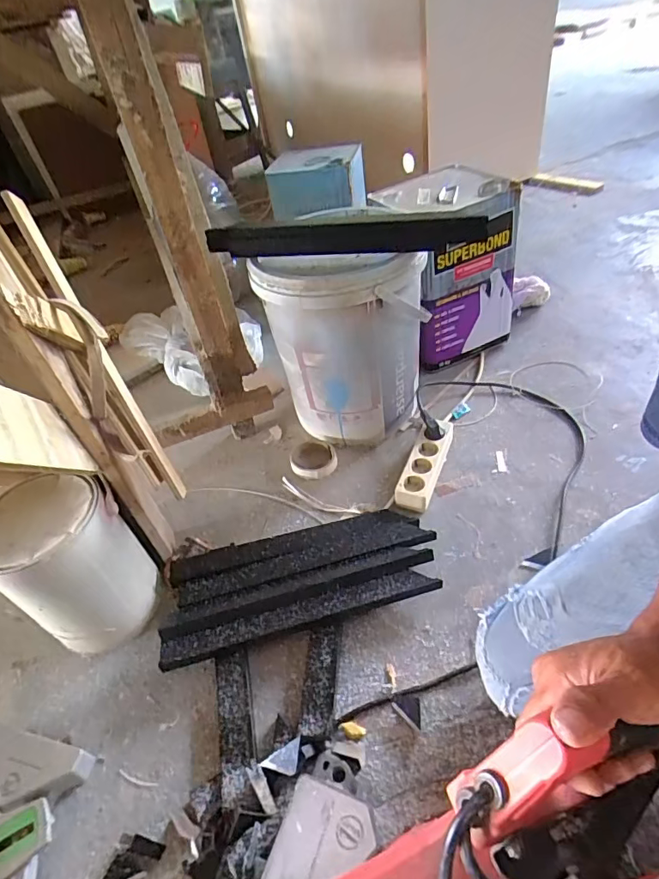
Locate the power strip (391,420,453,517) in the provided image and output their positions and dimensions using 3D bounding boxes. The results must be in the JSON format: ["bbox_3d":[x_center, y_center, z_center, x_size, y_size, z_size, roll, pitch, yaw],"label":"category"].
[{"bbox_3d":[0.181,0.041,0.911,0.061,0.033,0.229,11,46,22],"label":"power strip"}]

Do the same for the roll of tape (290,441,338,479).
[{"bbox_3d":[-0.032,0.039,0.983,0.092,0.029,0.091,-6,42,5],"label":"roll of tape"}]

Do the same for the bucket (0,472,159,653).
[{"bbox_3d":[-0.381,0.195,0.734,0.159,0.250,0.163,-6,42,5],"label":"bucket"}]

